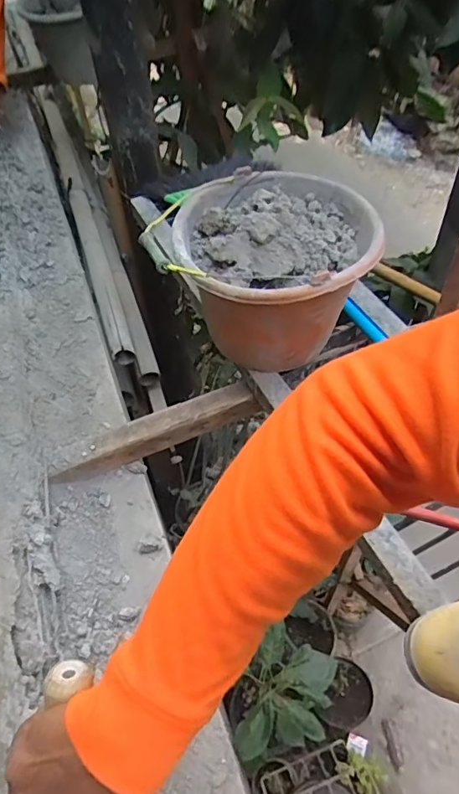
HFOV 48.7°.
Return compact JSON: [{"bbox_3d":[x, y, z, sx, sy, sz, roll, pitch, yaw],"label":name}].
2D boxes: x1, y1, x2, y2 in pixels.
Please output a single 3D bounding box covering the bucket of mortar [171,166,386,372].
[{"bbox_3d":[0.068,-0.175,0.734,0.256,0.185,0.262,2,52,4],"label":"bucket of mortar"}]

